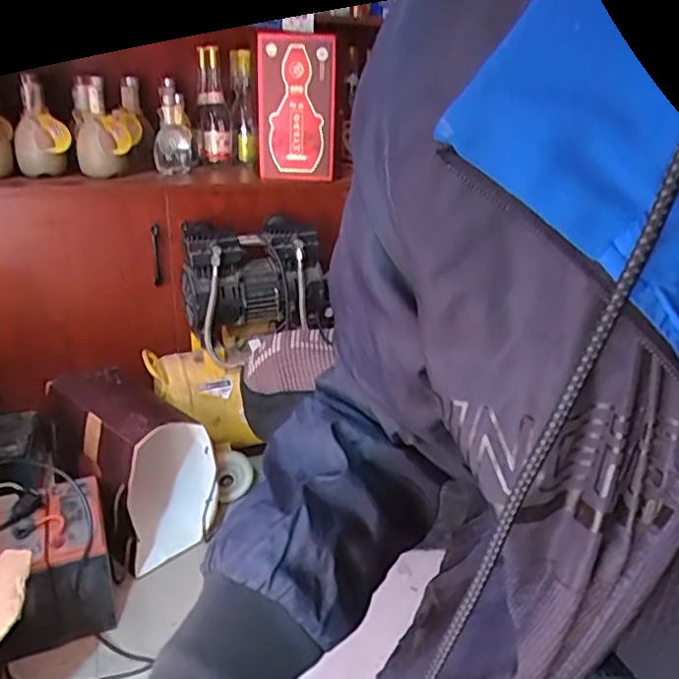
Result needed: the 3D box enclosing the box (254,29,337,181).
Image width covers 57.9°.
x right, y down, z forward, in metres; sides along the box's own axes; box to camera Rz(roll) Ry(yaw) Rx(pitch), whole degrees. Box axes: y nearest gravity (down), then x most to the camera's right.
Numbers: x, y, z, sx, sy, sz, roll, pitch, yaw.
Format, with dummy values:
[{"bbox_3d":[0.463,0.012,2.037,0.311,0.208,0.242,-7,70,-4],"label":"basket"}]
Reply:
[{"bbox_3d":[-0.088,-0.475,1.256,0.161,0.278,0.080,0,23,-3],"label":"box"}]

